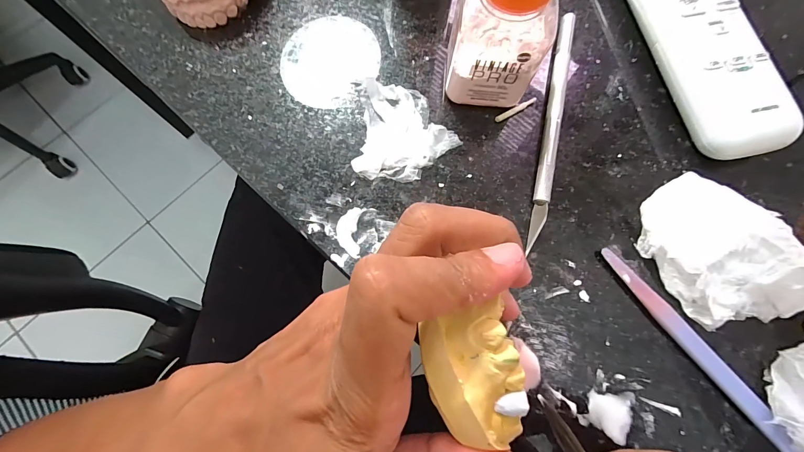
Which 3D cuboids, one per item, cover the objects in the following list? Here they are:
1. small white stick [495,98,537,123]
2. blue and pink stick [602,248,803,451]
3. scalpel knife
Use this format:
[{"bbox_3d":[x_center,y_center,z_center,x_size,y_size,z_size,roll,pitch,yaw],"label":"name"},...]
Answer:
[{"bbox_3d":[0.062,-0.063,0.183,0.026,0.004,0.004,-32,79,-8],"label":"small white stick"},{"bbox_3d":[0.141,0.063,0.150,0.010,0.009,0.132,-37,80,-9],"label":"blue and pink stick"},{"bbox_3d":[0.079,-0.054,0.180,0.008,0.007,0.135,14,76,2],"label":"scalpel knife"}]

